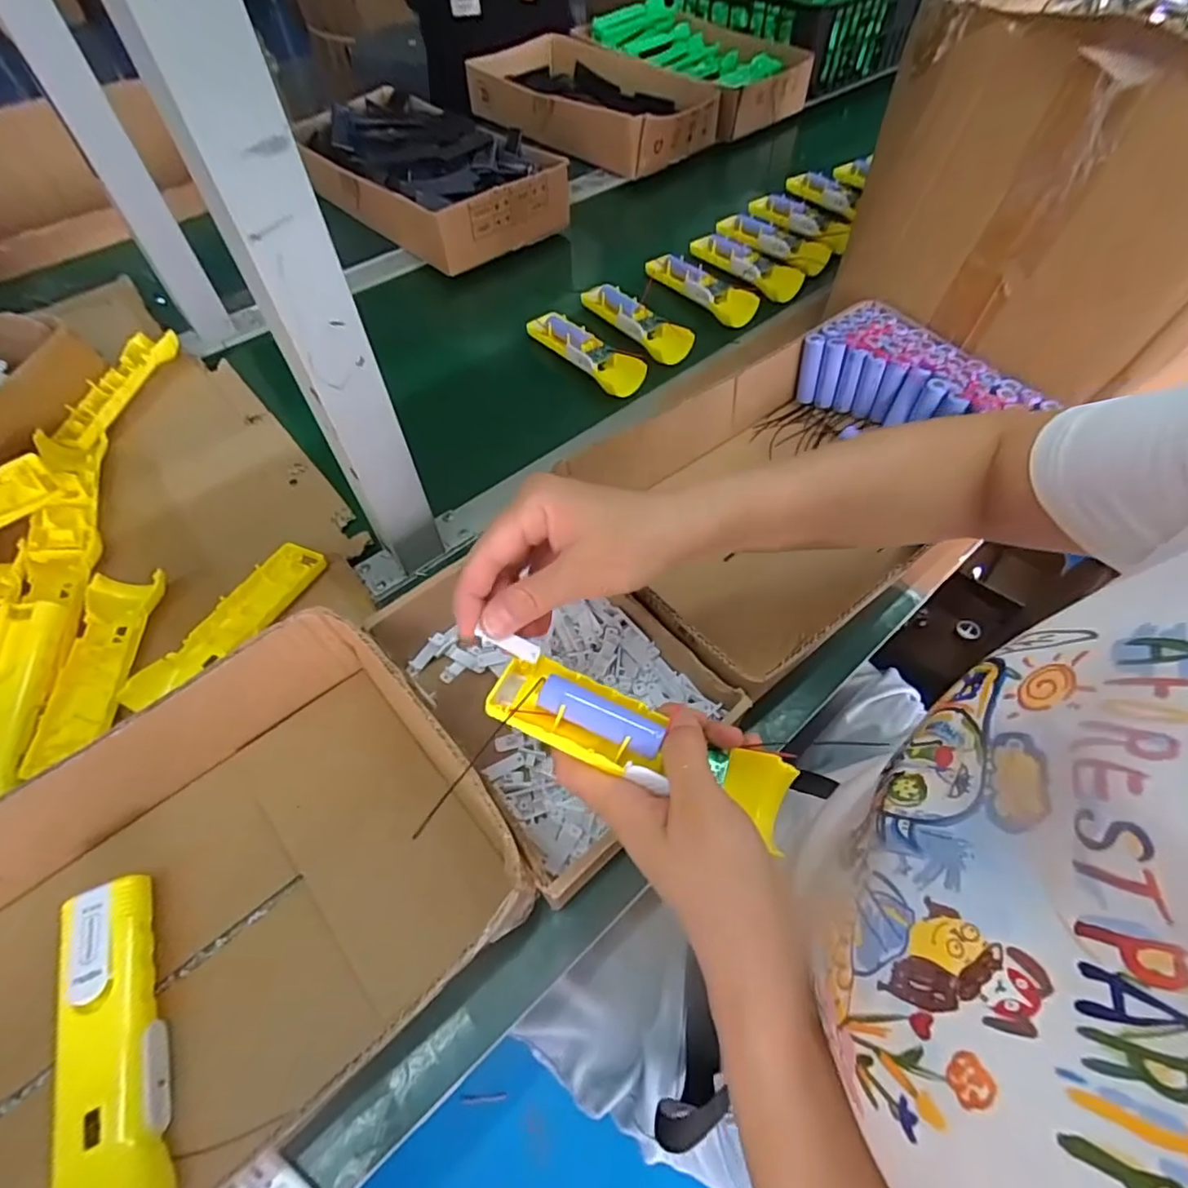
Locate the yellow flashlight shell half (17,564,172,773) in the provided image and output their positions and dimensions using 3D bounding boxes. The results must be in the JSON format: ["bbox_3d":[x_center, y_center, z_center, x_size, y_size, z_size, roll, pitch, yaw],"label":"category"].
[{"bbox_3d":[-0.370,0.052,0.434,0.055,0.021,0.157,-6,57,-4],"label":"yellow flashlight shell half"}]

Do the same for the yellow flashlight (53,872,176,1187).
[{"bbox_3d":[-0.253,0.240,0.300,0.052,0.037,0.163,-23,60,-14],"label":"yellow flashlight"}]

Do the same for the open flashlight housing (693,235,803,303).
[{"bbox_3d":[0.198,-0.427,0.746,0.062,0.031,0.158,-31,62,-18],"label":"open flashlight housing"}]

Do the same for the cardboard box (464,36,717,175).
[{"bbox_3d":[-0.003,-0.797,0.937,0.376,0.086,0.233,37,65,21],"label":"cardboard box"}]

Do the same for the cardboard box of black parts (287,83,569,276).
[{"bbox_3d":[-0.231,-0.584,0.798,0.362,0.094,0.226,37,65,22],"label":"cardboard box of black parts"}]

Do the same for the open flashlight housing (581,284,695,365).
[{"bbox_3d":[0.051,-0.326,0.682,0.046,0.024,0.164,-33,63,-19],"label":"open flashlight housing"}]

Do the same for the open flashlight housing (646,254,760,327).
[{"bbox_3d":[0.141,-0.388,0.721,0.058,0.029,0.161,-34,63,-20],"label":"open flashlight housing"}]

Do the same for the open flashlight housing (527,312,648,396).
[{"bbox_3d":[-0.009,-0.278,0.650,0.048,0.031,0.156,-36,64,-21],"label":"open flashlight housing"}]

